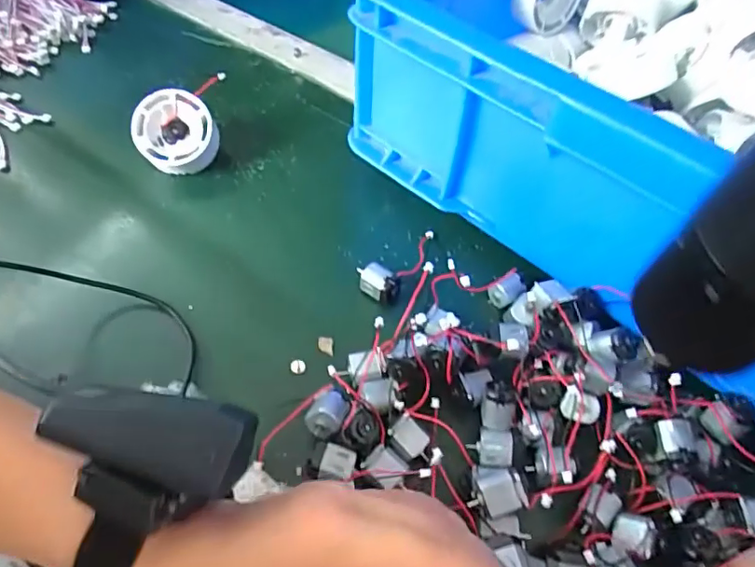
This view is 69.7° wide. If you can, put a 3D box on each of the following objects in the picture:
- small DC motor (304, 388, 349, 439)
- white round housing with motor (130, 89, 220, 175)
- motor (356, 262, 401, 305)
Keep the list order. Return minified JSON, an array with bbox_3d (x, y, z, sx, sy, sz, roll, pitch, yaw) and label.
[{"bbox_3d":[-0.025,0.068,0.280,0.020,0.015,0.025,24,53,13],"label":"small DC motor"},{"bbox_3d":[-0.143,-0.108,0.389,0.055,0.029,0.053,0,87,1],"label":"white round housing with motor"},{"bbox_3d":[0.001,0.001,0.339,0.027,0.019,0.015,34,56,20],"label":"motor"}]

